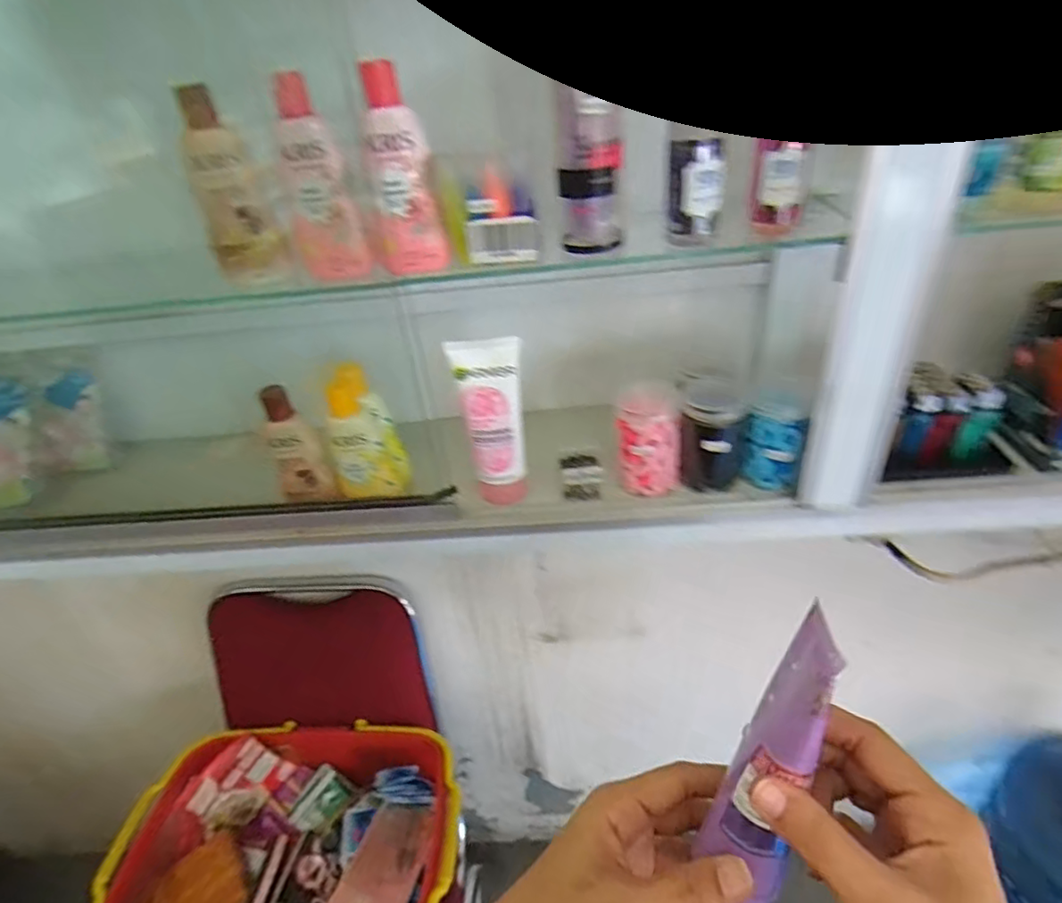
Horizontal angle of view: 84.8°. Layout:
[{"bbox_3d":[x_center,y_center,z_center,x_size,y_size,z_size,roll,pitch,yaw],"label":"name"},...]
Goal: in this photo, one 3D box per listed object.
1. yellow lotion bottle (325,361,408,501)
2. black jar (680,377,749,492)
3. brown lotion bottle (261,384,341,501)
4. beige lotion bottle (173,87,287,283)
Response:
[{"bbox_3d":[-0.146,-0.013,0.507,0.061,0.115,0.047,-15,34,-12],"label":"yellow lotion bottle"},{"bbox_3d":[0.159,-0.012,0.508,0.050,0.085,0.053,5,35,17],"label":"black jar"},{"bbox_3d":[-0.202,-0.003,0.499,0.040,0.107,0.021,-23,37,-23],"label":"brown lotion bottle"},{"bbox_3d":[-0.215,-0.185,0.414,0.046,0.122,0.031,-21,36,-20],"label":"beige lotion bottle"}]

